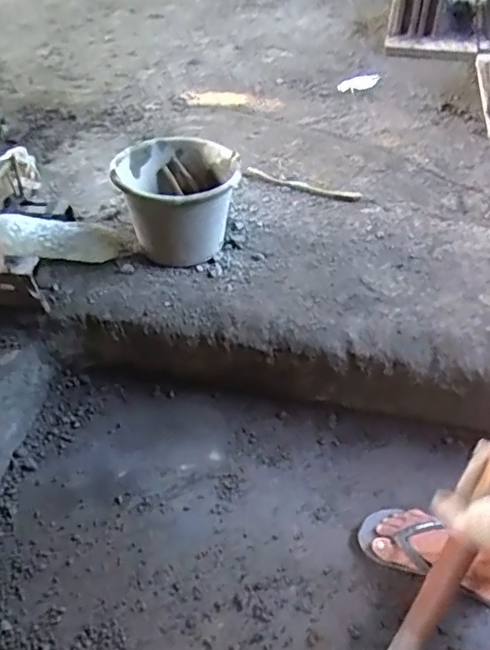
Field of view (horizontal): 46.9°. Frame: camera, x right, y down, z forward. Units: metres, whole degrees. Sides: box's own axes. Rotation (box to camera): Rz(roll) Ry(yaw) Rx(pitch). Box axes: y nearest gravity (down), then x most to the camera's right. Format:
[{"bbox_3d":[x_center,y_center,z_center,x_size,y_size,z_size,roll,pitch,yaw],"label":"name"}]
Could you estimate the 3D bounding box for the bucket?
[{"bbox_3d":[-0.144,-0.276,1.260,0.258,0.211,0.259,0,47,0],"label":"bucket"}]

